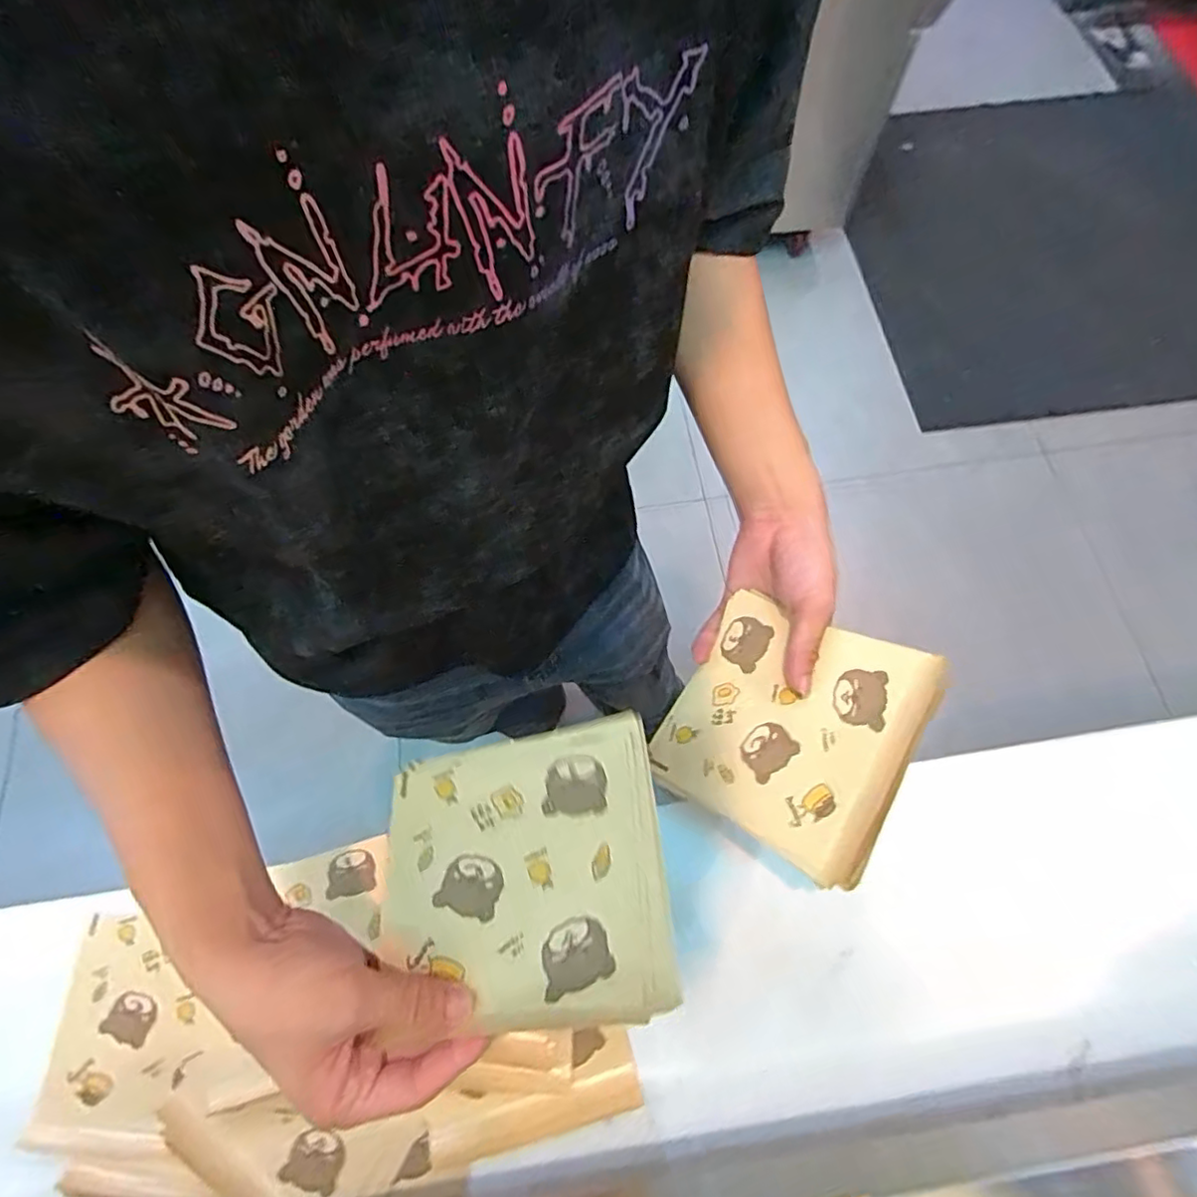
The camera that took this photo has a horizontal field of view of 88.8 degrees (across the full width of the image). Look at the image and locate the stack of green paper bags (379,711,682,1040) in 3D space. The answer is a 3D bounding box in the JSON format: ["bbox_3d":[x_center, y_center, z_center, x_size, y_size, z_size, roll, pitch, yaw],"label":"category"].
[{"bbox_3d":[-0.043,0.143,0.324,0.153,0.012,0.141,-11,59,8],"label":"stack of green paper bags"}]

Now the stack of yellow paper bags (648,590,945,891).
[{"bbox_3d":[0.122,0.081,0.396,0.142,0.007,0.145,24,78,30],"label":"stack of yellow paper bags"}]

